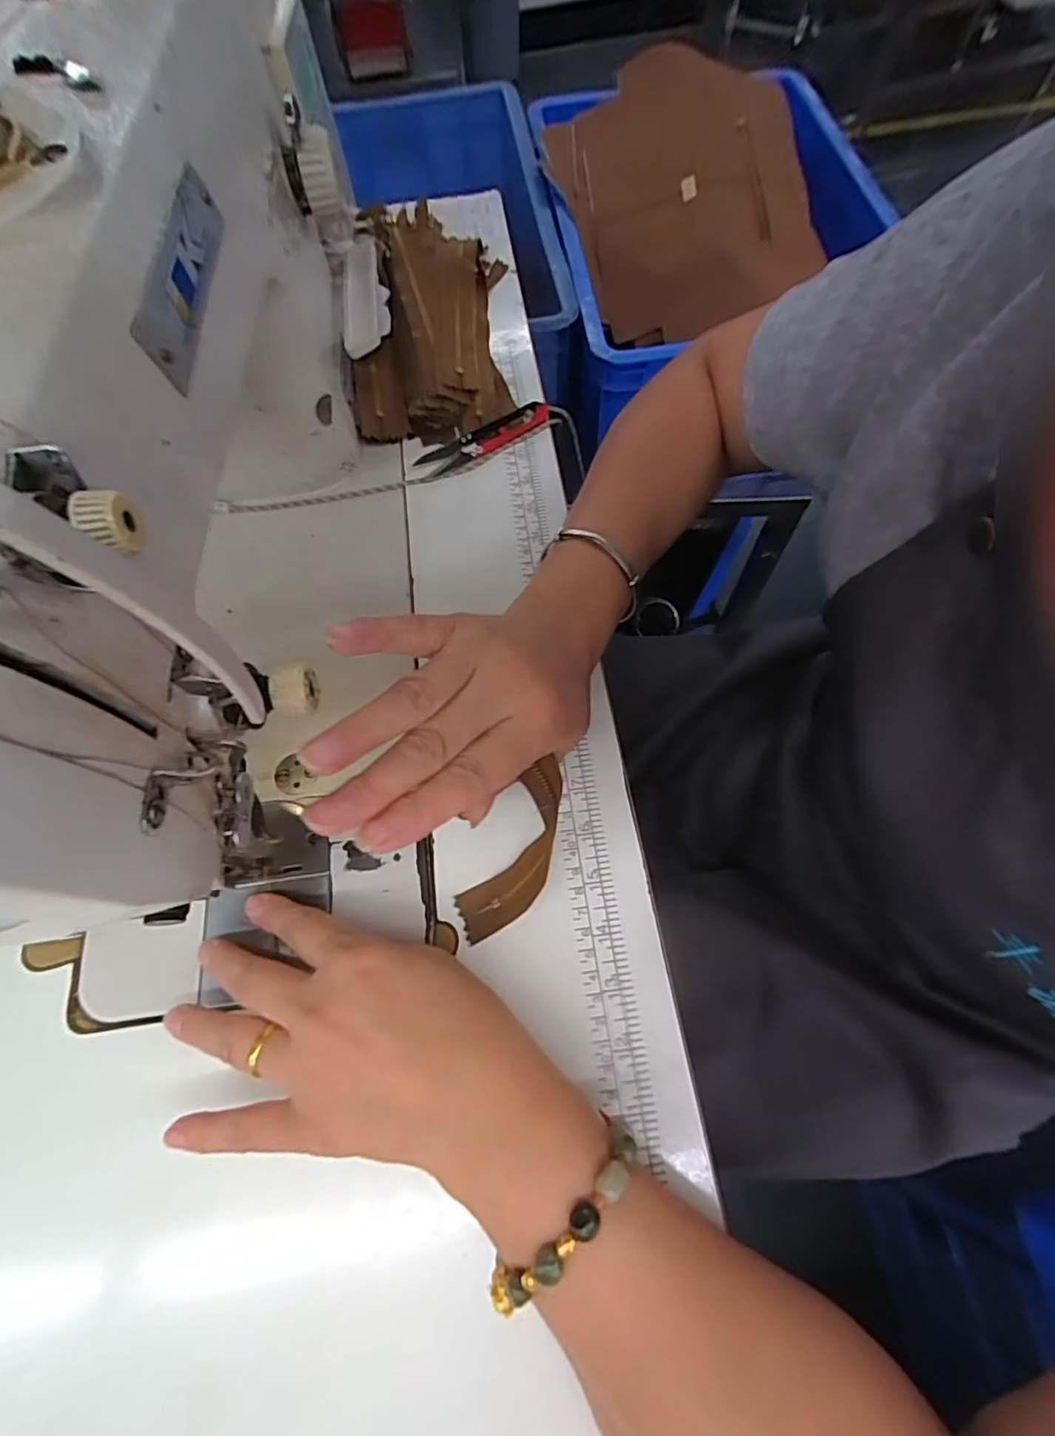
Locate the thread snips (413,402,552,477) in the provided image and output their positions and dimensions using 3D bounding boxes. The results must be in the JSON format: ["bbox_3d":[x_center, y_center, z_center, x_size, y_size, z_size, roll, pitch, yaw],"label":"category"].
[{"bbox_3d":[-0.031,-0.207,0.425,0.104,0.013,0.023,-28,68,-9],"label":"thread snips"}]

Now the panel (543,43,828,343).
[{"bbox_3d":[0.179,-0.615,0.667,0.253,0.119,0.327,-10,66,-2],"label":"panel"}]

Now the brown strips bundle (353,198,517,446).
[{"bbox_3d":[-0.080,-0.337,0.471,0.122,0.043,0.270,-5,66,0],"label":"brown strips bundle"}]

